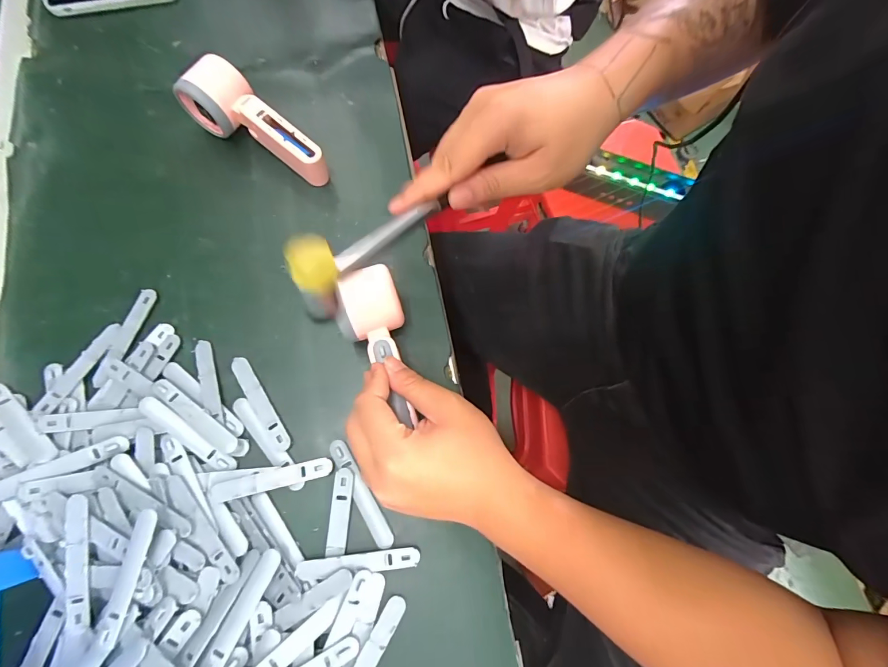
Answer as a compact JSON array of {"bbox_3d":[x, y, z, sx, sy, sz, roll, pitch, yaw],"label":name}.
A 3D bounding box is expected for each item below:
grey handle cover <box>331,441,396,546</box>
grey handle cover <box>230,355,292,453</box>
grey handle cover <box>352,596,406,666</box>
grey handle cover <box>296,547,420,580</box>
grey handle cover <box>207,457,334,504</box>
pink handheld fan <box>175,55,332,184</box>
[{"bbox_3d":[-0.070,0.132,0.320,0.014,0.007,0.094,-32,77,-9],"label":"grey handle cover"},{"bbox_3d":[-0.163,0.061,0.339,0.015,0.004,0.094,-34,77,-9],"label":"grey handle cover"},{"bbox_3d":[-0.058,0.246,0.287,0.016,0.008,0.094,31,76,8],"label":"grey handle cover"},{"bbox_3d":[-0.068,0.182,0.305,0.094,0.004,0.015,-5,74,-2],"label":"grey handle cover"},{"bbox_3d":[-0.141,0.119,0.317,0.094,0.010,0.016,-12,75,-4],"label":"grey handle cover"},{"bbox_3d":[-0.189,-0.205,0.386,0.153,0.059,0.057,39,78,10],"label":"pink handheld fan"}]

